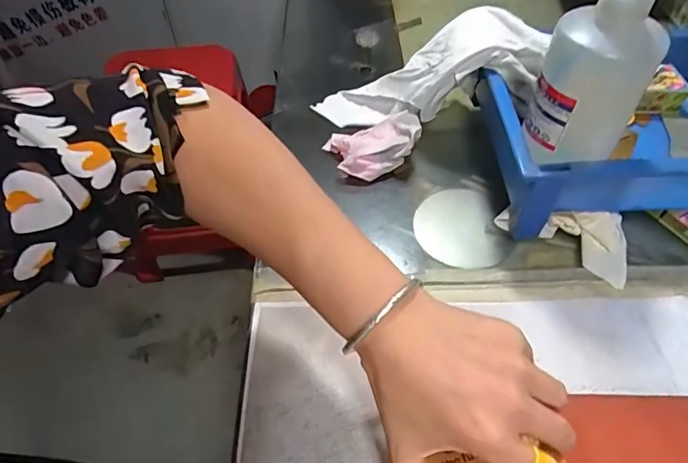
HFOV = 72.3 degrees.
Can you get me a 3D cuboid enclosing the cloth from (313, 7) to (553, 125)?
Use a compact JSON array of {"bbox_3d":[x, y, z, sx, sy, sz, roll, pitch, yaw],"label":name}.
[{"bbox_3d":[0.079,-0.149,0.482,0.235,0.068,0.090,-10,43,36],"label":"cloth"}]

